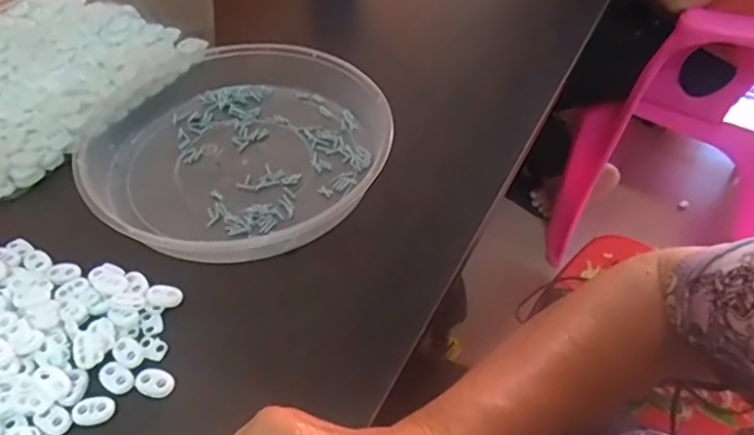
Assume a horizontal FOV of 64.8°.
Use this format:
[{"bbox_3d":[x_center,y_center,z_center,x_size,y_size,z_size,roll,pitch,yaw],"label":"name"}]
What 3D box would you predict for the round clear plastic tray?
[{"bbox_3d":[-0.116,-0.062,0.479,0.228,0.050,0.240,1,47,-1],"label":"round clear plastic tray"}]

